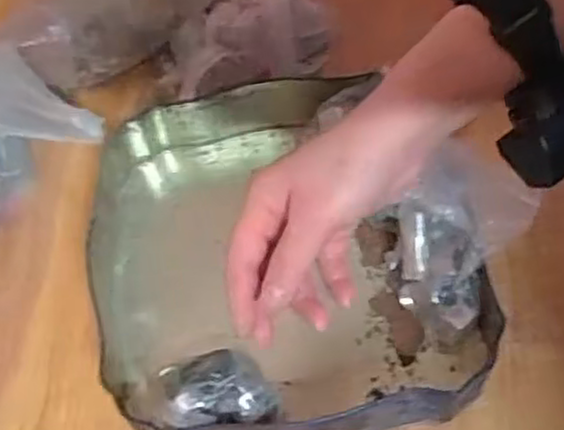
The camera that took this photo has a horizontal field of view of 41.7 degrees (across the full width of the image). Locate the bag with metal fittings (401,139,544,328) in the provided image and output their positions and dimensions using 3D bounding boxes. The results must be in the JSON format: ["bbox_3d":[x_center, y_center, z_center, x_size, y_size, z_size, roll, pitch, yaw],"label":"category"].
[{"bbox_3d":[0.107,0.016,0.474,0.068,0.102,0.079,-37,64,-17],"label":"bag with metal fittings"}]

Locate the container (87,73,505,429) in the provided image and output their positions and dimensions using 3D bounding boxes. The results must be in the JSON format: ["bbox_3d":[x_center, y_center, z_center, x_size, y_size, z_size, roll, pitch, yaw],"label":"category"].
[{"bbox_3d":[-0.006,0.025,0.507,0.235,0.056,0.252,-11,59,-3],"label":"container"}]

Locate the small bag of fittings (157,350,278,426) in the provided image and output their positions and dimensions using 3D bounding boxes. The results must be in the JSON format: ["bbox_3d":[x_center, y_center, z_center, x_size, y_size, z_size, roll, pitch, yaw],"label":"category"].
[{"bbox_3d":[-0.038,0.110,0.457,0.068,0.057,0.052,-11,59,-3],"label":"small bag of fittings"}]

